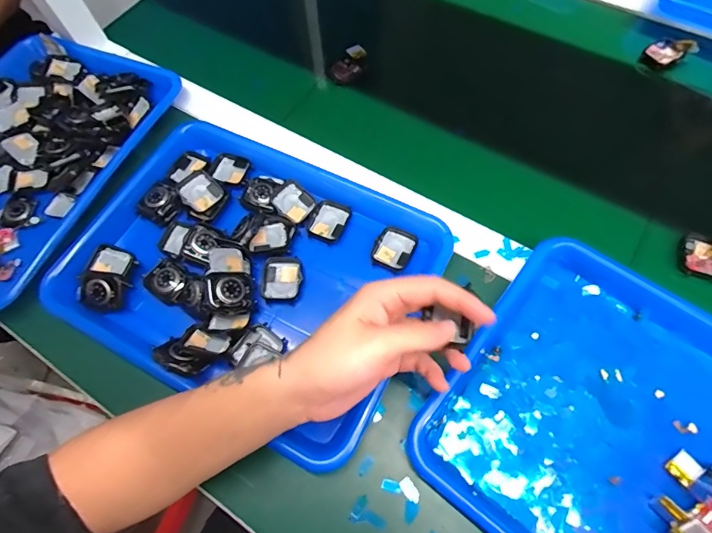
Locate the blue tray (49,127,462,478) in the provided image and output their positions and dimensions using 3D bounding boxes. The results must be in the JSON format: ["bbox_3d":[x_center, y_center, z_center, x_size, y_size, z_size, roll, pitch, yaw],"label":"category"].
[{"bbox_3d":[-0.100,0.002,0.430,0.331,0.053,0.256,26,66,12],"label":"blue tray"}]

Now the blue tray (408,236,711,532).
[{"bbox_3d":[0.236,0.146,0.344,0.316,0.034,0.261,35,73,18],"label":"blue tray"}]

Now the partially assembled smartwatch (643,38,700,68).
[{"bbox_3d":[0.385,-0.264,0.531,0.047,0.021,0.041,40,75,19],"label":"partially assembled smartwatch"}]

